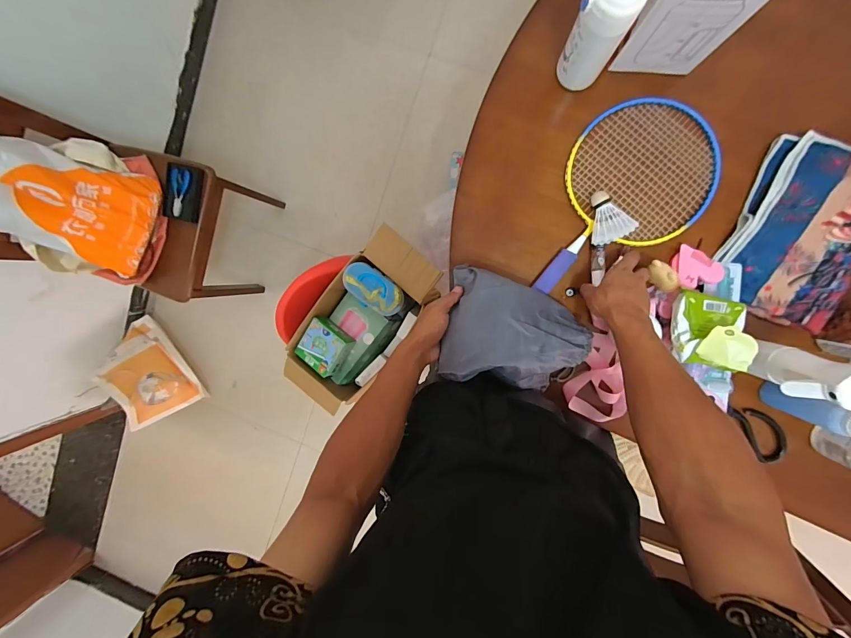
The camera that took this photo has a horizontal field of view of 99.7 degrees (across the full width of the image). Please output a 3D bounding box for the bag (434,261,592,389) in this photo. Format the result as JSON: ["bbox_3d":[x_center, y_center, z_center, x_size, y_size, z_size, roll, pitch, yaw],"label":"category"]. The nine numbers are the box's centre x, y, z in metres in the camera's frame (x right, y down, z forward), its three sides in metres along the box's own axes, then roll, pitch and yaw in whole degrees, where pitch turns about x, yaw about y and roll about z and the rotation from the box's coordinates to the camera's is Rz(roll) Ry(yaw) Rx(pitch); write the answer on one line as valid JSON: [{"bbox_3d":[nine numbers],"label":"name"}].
[{"bbox_3d":[0.140,0.026,0.549,0.215,0.102,0.162,14,99,5],"label":"bag"}]

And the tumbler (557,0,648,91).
[{"bbox_3d":[0.233,-0.383,0.480,0.063,0.171,0.063,1,97,7],"label":"tumbler"}]

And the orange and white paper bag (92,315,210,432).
[{"bbox_3d":[-1.070,0.187,1.391,0.190,0.259,0.398,-22,94,9],"label":"orange and white paper bag"}]

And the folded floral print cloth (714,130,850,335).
[{"bbox_3d":[0.569,-0.131,0.547,0.179,0.044,0.257,24,99,3],"label":"folded floral print cloth"}]

